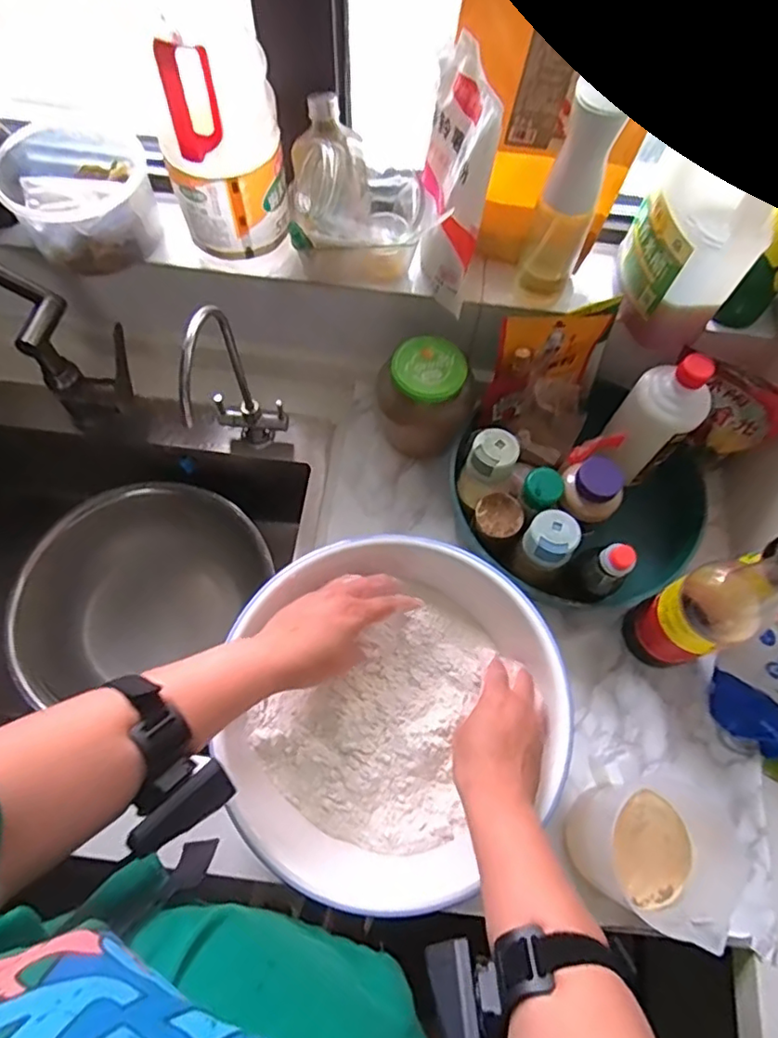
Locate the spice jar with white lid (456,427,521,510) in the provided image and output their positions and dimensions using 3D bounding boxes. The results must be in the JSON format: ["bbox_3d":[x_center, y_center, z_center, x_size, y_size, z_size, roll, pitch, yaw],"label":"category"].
[{"bbox_3d":[0.107,-0.053,0.648,0.048,0.085,0.052,1,67,-2],"label":"spice jar with white lid"}]

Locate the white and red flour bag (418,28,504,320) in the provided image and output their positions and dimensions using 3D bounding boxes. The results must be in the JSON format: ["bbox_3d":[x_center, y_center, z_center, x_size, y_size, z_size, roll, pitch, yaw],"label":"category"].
[{"bbox_3d":[0.058,-0.309,0.560,0.041,0.210,0.116,-3,67,-3],"label":"white and red flour bag"}]

